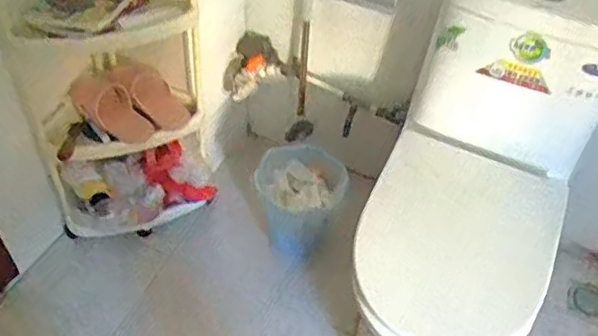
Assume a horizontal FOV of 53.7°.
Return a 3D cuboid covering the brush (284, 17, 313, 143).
[{"bbox_3d":[0.010,-0.220,1.628,0.078,0.374,0.059,4,46,-1],"label":"brush"}]

